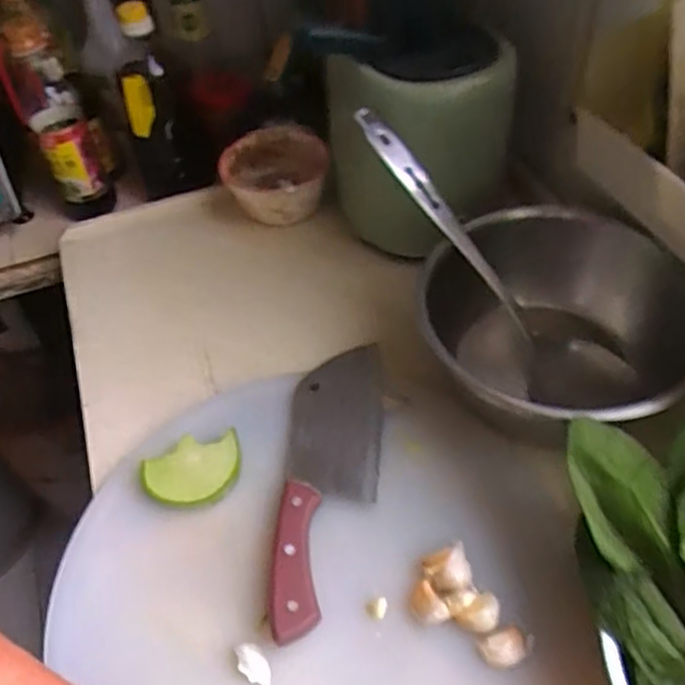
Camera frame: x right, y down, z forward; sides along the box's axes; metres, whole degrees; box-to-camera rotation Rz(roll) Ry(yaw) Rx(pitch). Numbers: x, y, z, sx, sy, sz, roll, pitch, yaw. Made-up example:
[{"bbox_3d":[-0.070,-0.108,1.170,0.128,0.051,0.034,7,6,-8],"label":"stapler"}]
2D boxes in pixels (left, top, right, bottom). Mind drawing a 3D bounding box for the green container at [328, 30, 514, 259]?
[{"bbox_3d":[0.077,-0.197,0.661,0.155,0.199,0.126,-34,55,-22],"label":"green container"}]

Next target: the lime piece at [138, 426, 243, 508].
[{"bbox_3d":[-0.124,0.105,0.538,0.082,0.019,0.058,-9,49,-2],"label":"lime piece"}]

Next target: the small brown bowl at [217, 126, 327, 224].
[{"bbox_3d":[-0.078,-0.189,0.759,0.113,0.062,0.123,-3,49,3],"label":"small brown bowl"}]

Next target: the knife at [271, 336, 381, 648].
[{"bbox_3d":[-0.009,0.103,0.529,0.077,0.021,0.253,0,49,5],"label":"knife"}]

